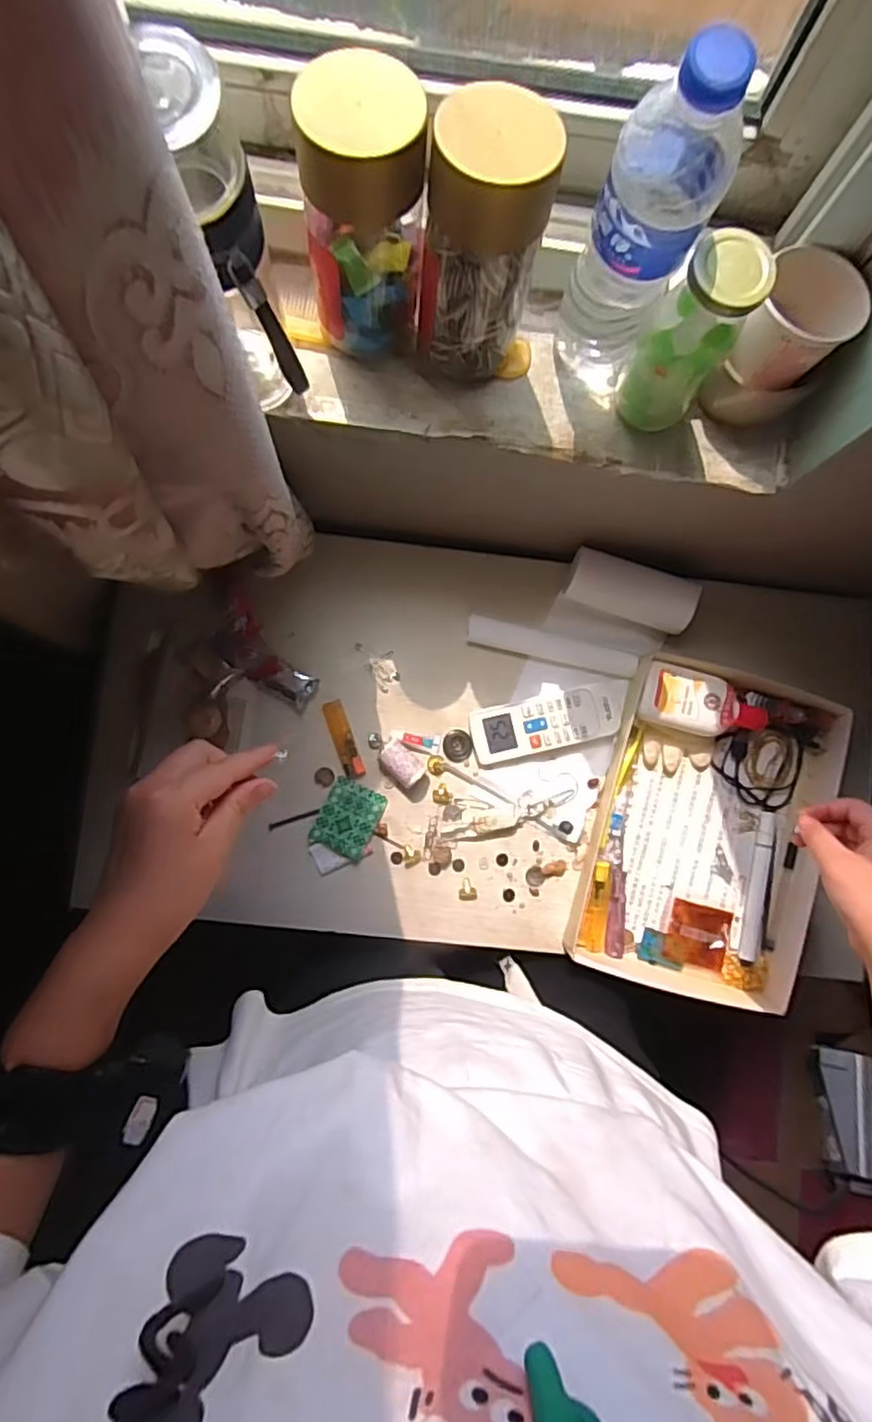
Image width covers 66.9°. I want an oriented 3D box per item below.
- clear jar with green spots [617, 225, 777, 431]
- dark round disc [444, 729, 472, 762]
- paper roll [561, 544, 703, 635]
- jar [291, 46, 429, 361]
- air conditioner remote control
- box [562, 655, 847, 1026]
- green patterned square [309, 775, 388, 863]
[{"bbox_3d":[0.166,-0.243,0.437,0.055,0.128,0.048,32,84,0],"label":"clear jar with green spots"},{"bbox_3d":[0.022,0.035,0.666,0.028,0.006,0.033,3,85,-3],"label":"dark round disc"},{"bbox_3d":[0.194,-0.120,0.667,0.126,0.051,0.055,20,84,-2],"label":"paper roll"},{"bbox_3d":[-0.045,-0.311,0.425,0.071,0.144,0.080,-2,85,-4],"label":"jar"},{"bbox_3d":[0.116,0.011,0.668,0.161,0.019,0.054,-13,86,-5],"label":"air conditioner remote control"},{"bbox_3d":[0.268,0.120,0.650,0.215,0.045,0.308,15,84,-2],"label":"box"},{"bbox_3d":[-0.086,0.107,0.654,0.057,0.005,0.069,26,84,-1],"label":"green patterned square"}]

